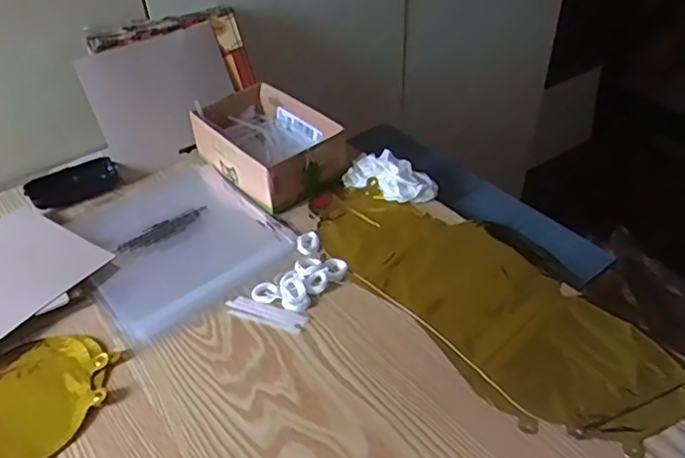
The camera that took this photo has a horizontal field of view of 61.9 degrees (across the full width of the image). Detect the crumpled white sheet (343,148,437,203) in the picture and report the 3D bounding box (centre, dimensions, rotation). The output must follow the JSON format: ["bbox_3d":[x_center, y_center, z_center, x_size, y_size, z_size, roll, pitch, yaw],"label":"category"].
[{"bbox_3d":[0.058,-0.066,0.704,0.110,0.029,0.056,18,45,21],"label":"crumpled white sheet"}]

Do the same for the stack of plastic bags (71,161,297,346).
[{"bbox_3d":[-0.200,0.007,0.671,0.207,0.017,0.239,-30,49,-29],"label":"stack of plastic bags"}]

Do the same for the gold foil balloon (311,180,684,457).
[{"bbox_3d":[0.144,0.052,0.591,0.190,0.011,0.408,-27,47,-27],"label":"gold foil balloon"}]

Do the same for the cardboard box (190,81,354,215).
[{"bbox_3d":[-0.099,-0.114,0.765,0.196,0.069,0.142,32,51,33],"label":"cardboard box"}]

